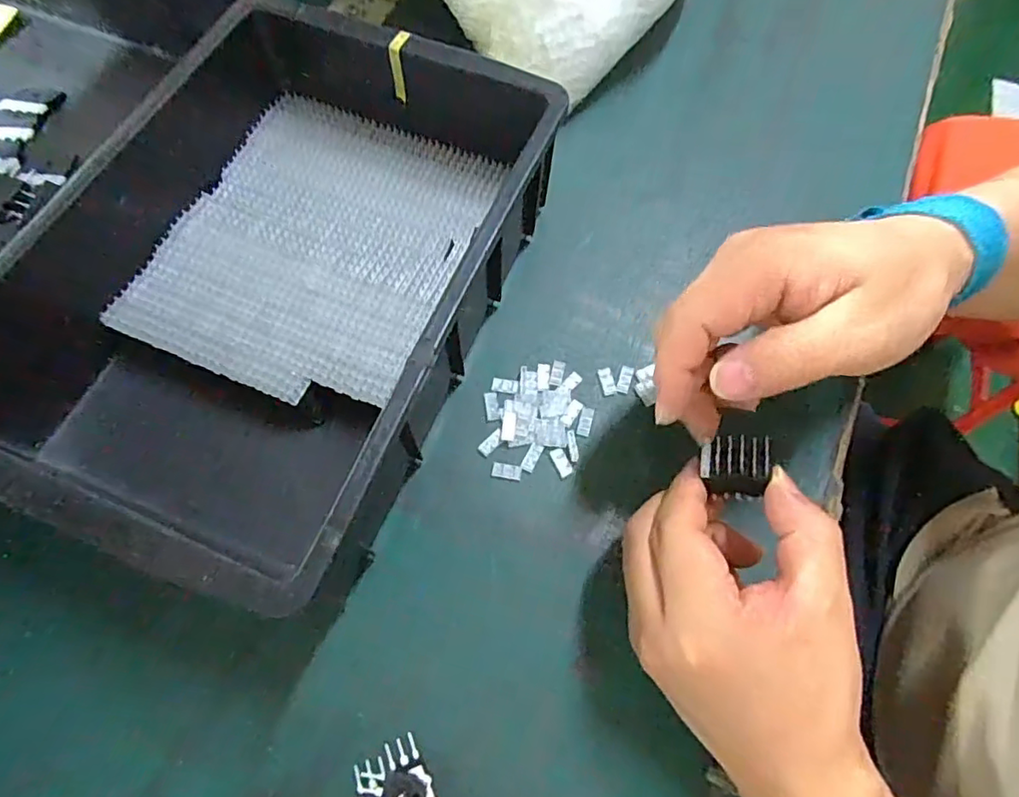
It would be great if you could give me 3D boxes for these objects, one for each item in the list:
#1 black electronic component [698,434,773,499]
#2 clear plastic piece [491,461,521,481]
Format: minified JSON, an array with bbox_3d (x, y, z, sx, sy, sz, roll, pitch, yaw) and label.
[{"bbox_3d":[0.096,0.029,0.248,0.025,0.020,0.023,8,68,1],"label":"black electronic component"},{"bbox_3d":[-0.001,0.038,0.308,0.016,0.004,0.008,9,68,2],"label":"clear plastic piece"}]

